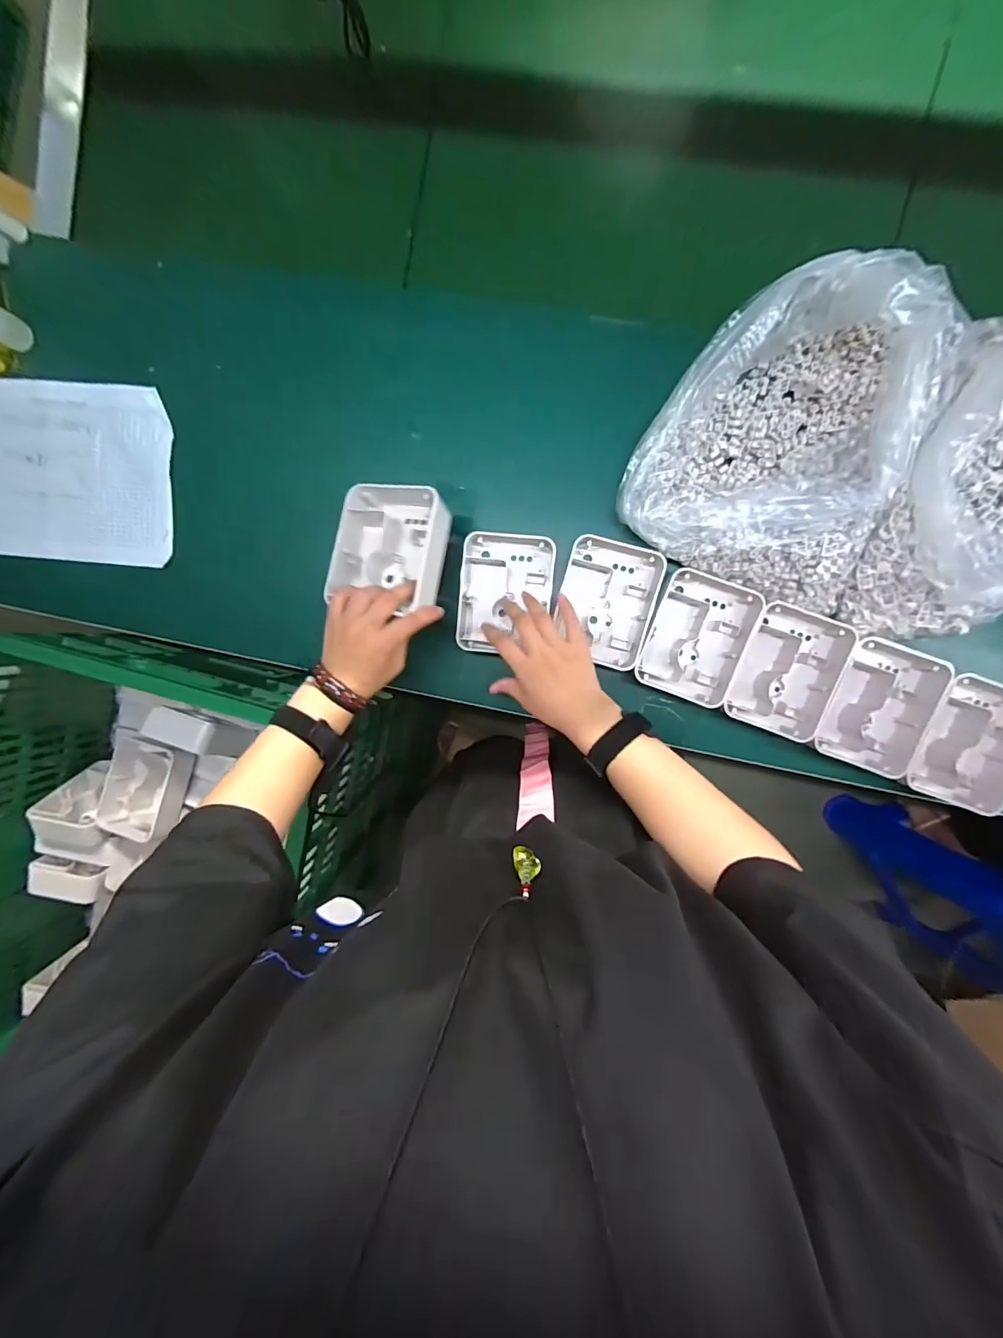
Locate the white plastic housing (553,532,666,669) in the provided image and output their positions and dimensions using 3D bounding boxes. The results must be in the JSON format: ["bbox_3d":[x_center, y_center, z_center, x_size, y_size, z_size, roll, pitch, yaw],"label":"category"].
[{"bbox_3d":[0.113,-0.072,0.508,0.098,0.043,0.127,15,96,5],"label":"white plastic housing"}]

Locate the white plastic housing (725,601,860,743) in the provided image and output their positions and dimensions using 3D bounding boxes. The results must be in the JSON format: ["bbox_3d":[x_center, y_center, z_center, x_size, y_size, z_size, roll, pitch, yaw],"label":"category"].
[{"bbox_3d":[0.302,0.001,0.498,0.099,0.042,0.127,23,97,4],"label":"white plastic housing"}]

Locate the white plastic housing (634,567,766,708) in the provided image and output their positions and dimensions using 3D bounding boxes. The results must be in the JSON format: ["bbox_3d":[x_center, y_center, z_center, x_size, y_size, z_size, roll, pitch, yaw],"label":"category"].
[{"bbox_3d":[0.208,-0.035,0.500,0.101,0.031,0.132,18,97,4],"label":"white plastic housing"}]

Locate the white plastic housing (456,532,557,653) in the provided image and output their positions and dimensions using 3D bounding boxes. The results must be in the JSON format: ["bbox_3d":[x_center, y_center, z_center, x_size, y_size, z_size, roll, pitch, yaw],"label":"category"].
[{"bbox_3d":[0.006,-0.082,0.516,0.099,0.044,0.126,6,96,6],"label":"white plastic housing"}]

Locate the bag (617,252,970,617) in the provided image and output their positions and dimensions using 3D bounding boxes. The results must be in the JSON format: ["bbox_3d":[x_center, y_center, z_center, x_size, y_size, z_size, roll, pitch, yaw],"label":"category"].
[{"bbox_3d":[0.271,-0.215,0.432,0.253,0.098,0.262,23,97,4],"label":"bag"}]

